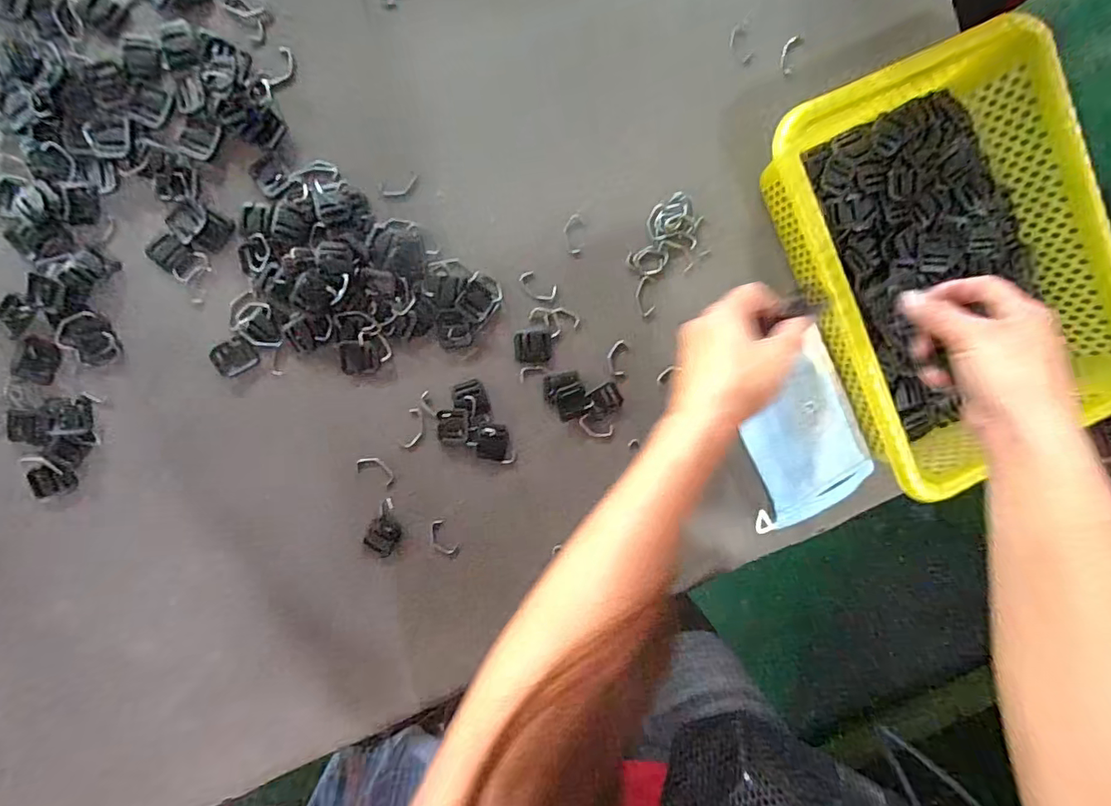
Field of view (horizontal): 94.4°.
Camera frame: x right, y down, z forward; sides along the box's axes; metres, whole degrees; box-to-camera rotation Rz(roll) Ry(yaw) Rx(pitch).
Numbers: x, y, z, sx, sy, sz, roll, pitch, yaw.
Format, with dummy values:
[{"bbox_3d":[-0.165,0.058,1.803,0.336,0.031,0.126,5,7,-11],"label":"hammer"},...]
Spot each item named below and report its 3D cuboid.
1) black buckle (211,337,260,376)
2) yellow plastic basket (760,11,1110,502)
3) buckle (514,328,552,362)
[{"bbox_3d":[-0.288,-0.041,0.460,0.037,0.004,0.031,-24,96,-3],"label":"black buckle"},{"bbox_3d":[0.350,-0.120,0.466,0.252,0.073,0.343,-25,96,-3],"label":"yellow plastic basket"},{"bbox_3d":[-0.021,-0.054,0.486,0.035,0.004,0.031,-3,94,-5],"label":"buckle"}]

